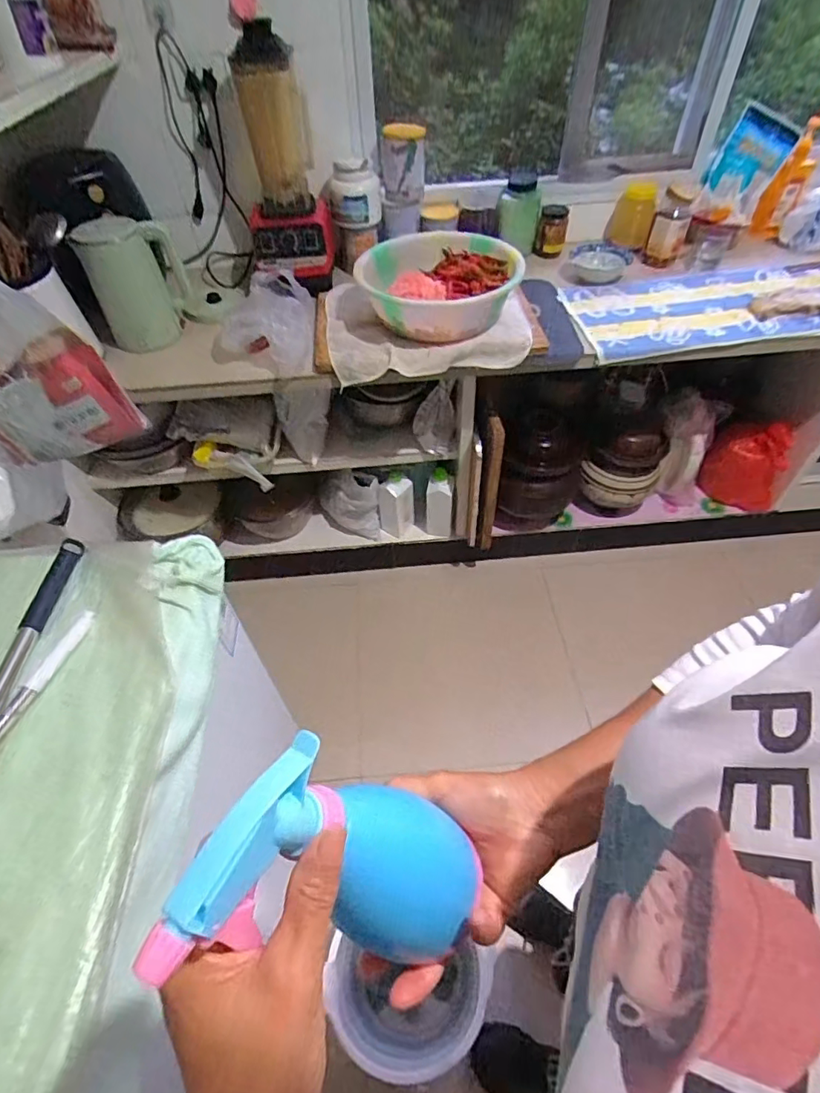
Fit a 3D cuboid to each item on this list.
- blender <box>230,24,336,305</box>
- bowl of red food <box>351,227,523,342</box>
[{"bbox_3d":[-0.274,-0.789,1.139,0.185,0.461,0.163,-9,49,-5],"label":"blender"},{"bbox_3d":[0.061,-0.561,1.159,0.331,0.140,0.316,22,54,20],"label":"bowl of red food"}]

